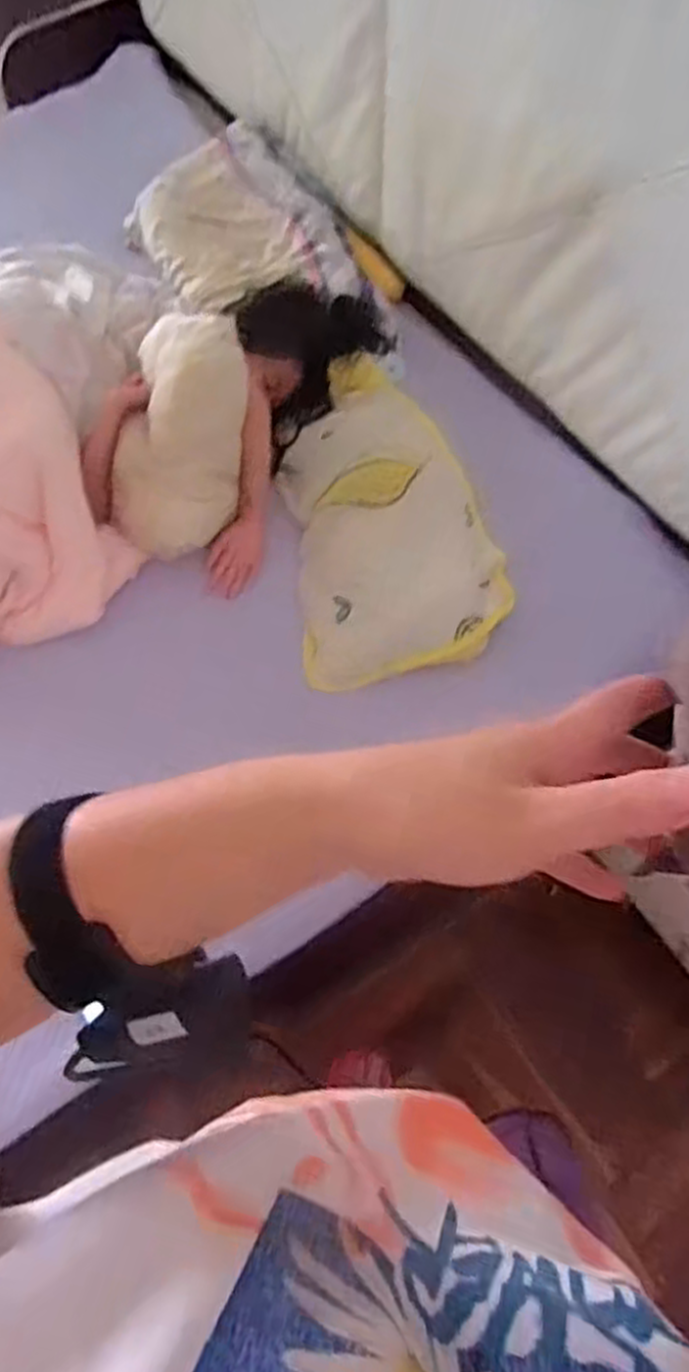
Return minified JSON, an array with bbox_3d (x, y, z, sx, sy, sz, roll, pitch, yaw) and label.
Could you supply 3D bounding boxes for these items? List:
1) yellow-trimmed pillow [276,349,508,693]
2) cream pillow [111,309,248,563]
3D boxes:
[{"bbox_3d":[0.064,-0.289,1.232,0.311,0.126,0.565,-9,65,-1],"label":"yellow-trimmed pillow"},{"bbox_3d":[-0.246,-0.374,1.185,0.169,0.117,0.359,24,114,13],"label":"cream pillow"}]

